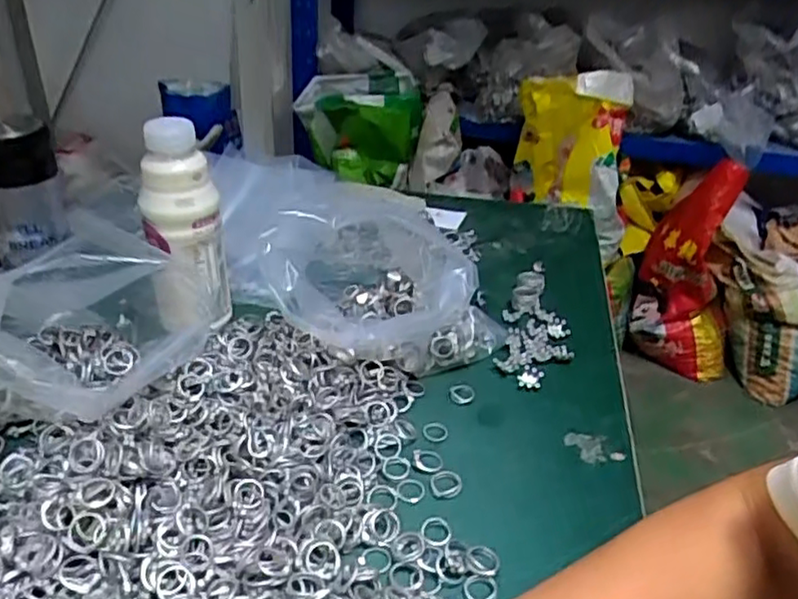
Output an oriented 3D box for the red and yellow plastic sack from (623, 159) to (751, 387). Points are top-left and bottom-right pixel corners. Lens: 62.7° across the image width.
[{"bbox_3d":[0.784,-0.058,1.729,0.279,0.553,0.105,16,33,18],"label":"red and yellow plastic sack"}]

